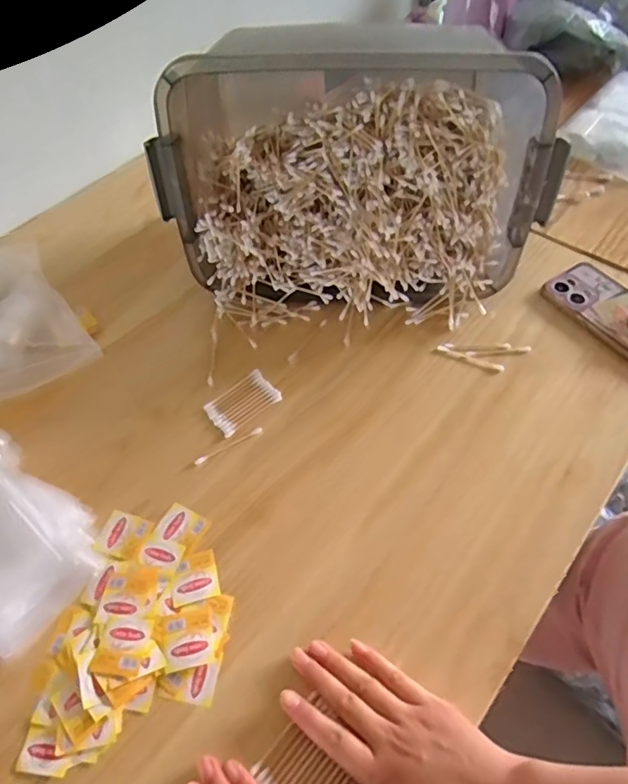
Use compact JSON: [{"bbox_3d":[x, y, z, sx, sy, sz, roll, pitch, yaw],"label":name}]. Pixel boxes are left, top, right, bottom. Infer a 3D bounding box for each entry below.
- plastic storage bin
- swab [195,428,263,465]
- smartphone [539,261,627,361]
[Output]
[{"bbox_3d":[0.041,-0.246,0.611,0.407,0.236,0.234,0,54,2],"label":"plastic storage bin"},{"bbox_3d":[-0.083,0.052,0.544,0.071,0.004,0.005,-26,56,-15],"label":"swab"},{"bbox_3d":[0.340,-0.089,0.618,0.081,0.025,0.161,-30,57,-17],"label":"smartphone"}]

